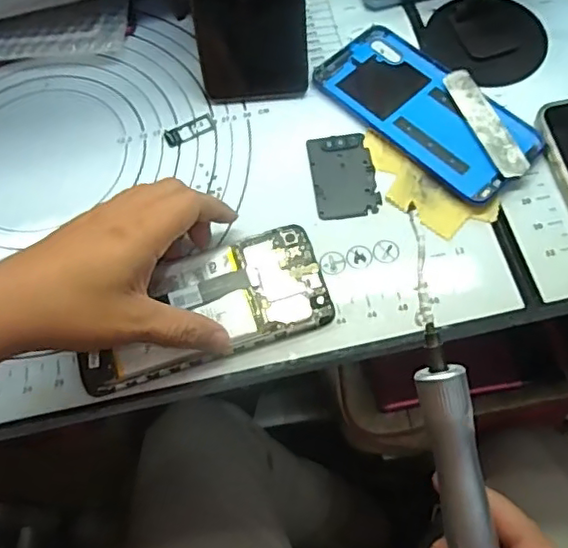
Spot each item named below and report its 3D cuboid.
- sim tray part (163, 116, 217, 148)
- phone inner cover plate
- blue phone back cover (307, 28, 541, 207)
[{"bbox_3d":[-0.070,-0.107,0.445,0.038,0.004,0.014,-25,66,-9],"label":"sim tray part"},{"bbox_3d":[0.042,-0.070,0.422,0.043,0.004,0.065,-7,64,-1],"label":"phone inner cover plate"},{"bbox_3d":[0.100,-0.120,0.437,0.076,0.009,0.162,-40,69,-16],"label":"blue phone back cover"}]

